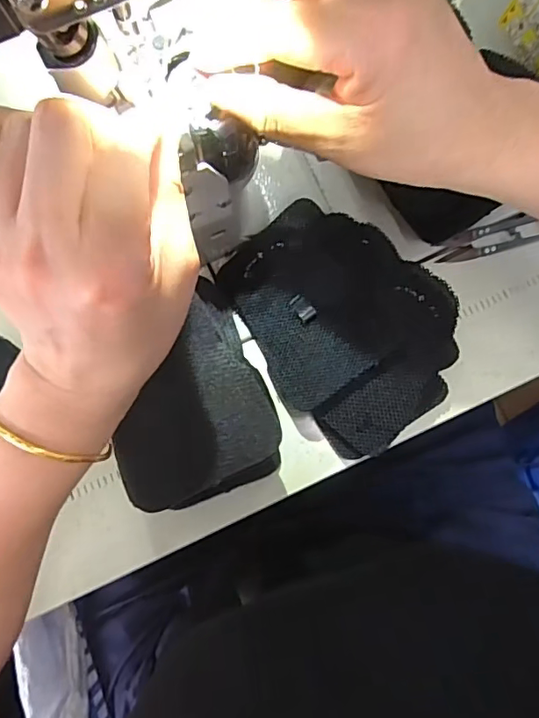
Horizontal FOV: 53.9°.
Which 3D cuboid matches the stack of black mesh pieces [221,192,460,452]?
[{"bbox_3d":[0.055,-0.028,0.372,0.128,0.042,0.165,-36,80,-7],"label":"stack of black mesh pieces"}]

